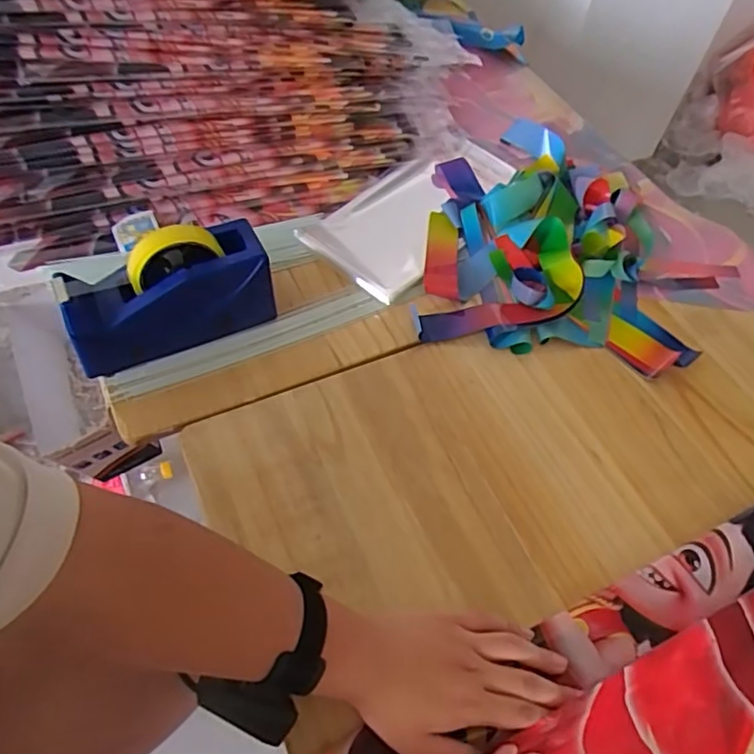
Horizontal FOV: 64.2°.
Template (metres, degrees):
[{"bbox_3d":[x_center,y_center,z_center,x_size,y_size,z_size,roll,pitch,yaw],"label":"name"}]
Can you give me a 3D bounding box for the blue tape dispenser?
[{"bbox_3d":[-0.211,-0.085,0.605,0.203,0.114,0.070,-21,59,-19],"label":"blue tape dispenser"}]

